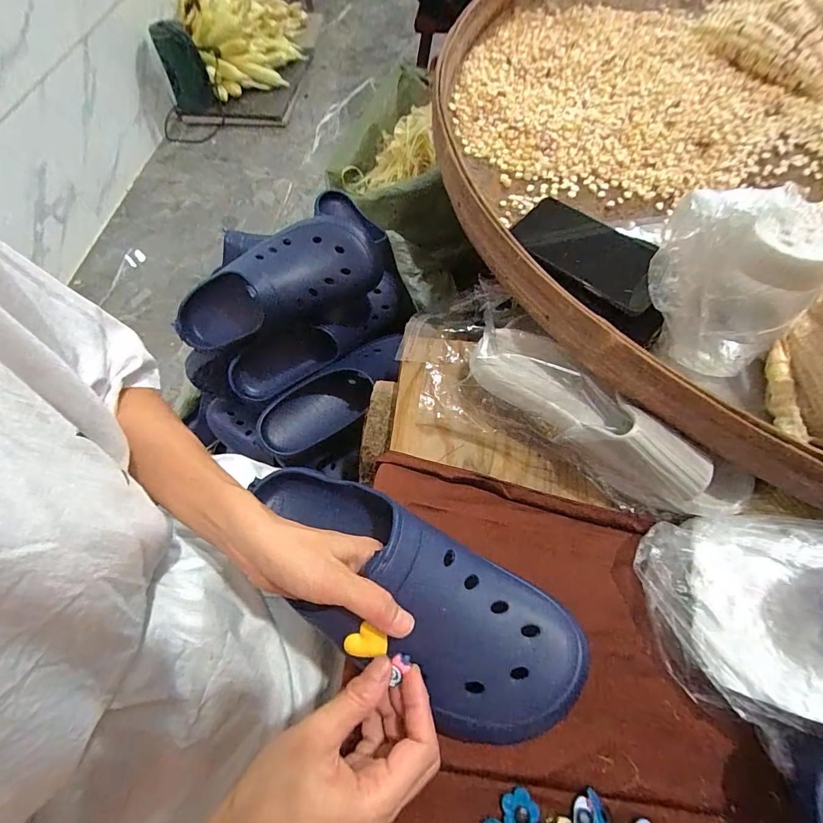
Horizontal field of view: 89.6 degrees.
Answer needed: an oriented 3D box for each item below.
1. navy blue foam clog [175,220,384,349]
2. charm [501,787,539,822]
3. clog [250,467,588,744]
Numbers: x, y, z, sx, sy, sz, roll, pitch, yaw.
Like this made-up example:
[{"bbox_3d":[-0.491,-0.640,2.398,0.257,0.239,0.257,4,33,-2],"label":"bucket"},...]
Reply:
[{"bbox_3d":[-0.193,-0.161,0.561,0.312,0.108,0.108,-18,62,13],"label":"navy blue foam clog"},{"bbox_3d":[0.075,0.275,0.284,0.024,0.006,0.024,-1,63,1],"label":"charm"},{"bbox_3d":[-0.013,0.121,0.305,0.267,0.077,0.105,30,67,26],"label":"clog"}]

